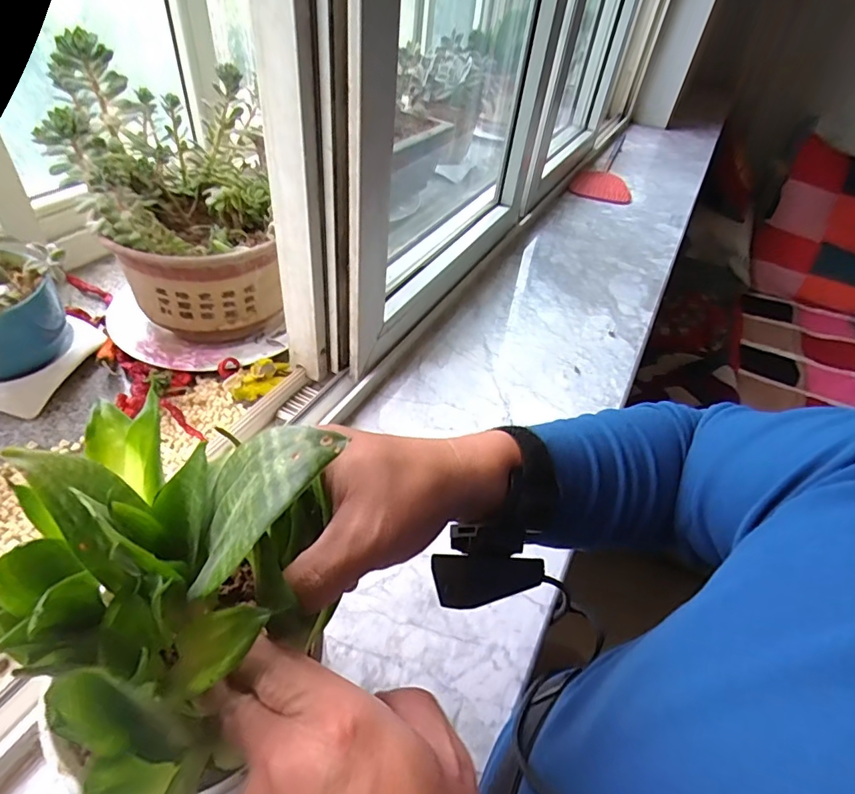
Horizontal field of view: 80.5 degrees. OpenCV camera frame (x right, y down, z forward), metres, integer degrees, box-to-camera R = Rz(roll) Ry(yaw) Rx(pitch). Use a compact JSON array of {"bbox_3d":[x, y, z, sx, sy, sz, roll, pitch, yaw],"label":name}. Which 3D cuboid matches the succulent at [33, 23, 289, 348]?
[{"bbox_3d":[-0.276,-0.209,0.564,0.177,0.251,0.205,-14,48,-23],"label":"succulent"}]

